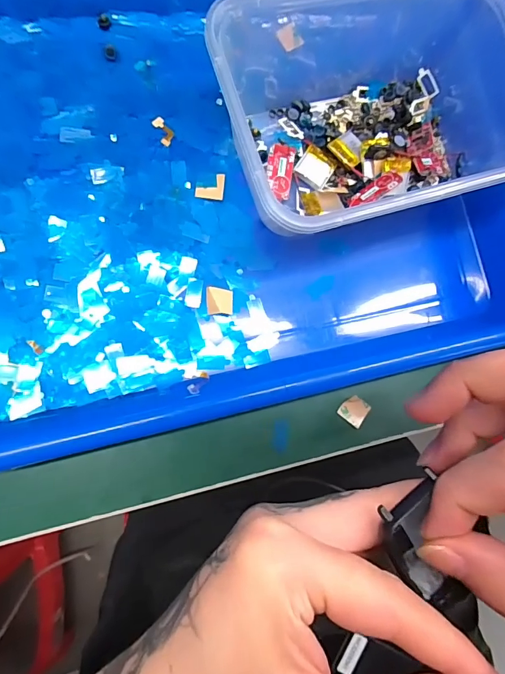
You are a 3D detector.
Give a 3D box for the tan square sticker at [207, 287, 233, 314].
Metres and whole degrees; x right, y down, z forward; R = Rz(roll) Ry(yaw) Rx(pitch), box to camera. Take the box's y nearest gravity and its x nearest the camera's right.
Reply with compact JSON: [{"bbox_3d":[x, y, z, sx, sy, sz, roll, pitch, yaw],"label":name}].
[{"bbox_3d":[-0.017,-0.019,0.218,0.014,0.004,0.015,1,69,-7],"label":"tan square sticker"}]

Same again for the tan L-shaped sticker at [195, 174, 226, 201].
[{"bbox_3d":[-0.023,-0.083,0.222,0.016,0.004,0.014,3,82,-9],"label":"tan L-shaped sticker"}]

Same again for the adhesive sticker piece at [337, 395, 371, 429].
[{"bbox_3d":[0.058,0.042,0.230,0.015,0.004,0.015,38,78,-3],"label":"adhesive sticker piece"}]

